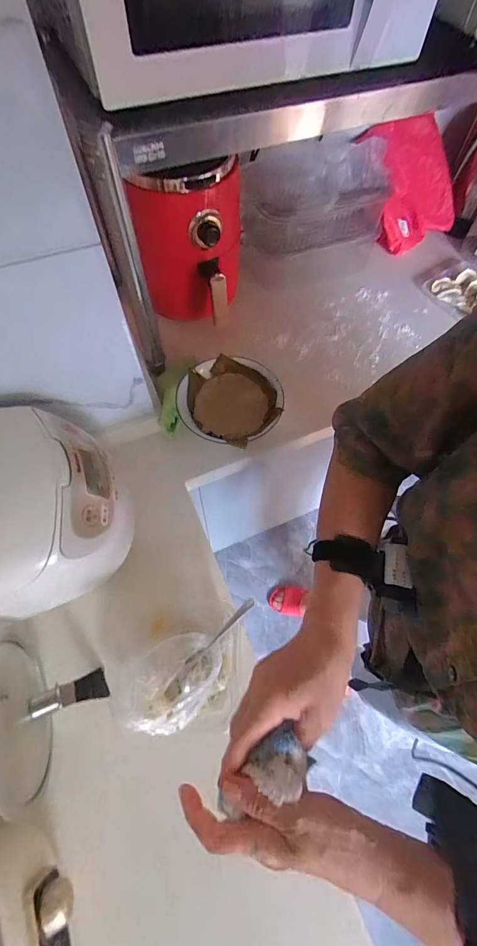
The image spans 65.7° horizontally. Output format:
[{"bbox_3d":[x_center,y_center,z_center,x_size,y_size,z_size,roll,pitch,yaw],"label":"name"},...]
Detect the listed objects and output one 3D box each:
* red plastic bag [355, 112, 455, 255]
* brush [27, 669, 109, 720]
[{"bbox_3d":[0.428,-0.684,0.891,0.263,0.191,0.169,-16,65,-9],"label":"red plastic bag"},{"bbox_3d":[-0.212,0.283,0.473,0.024,0.114,0.034,-31,67,7],"label":"brush"}]

